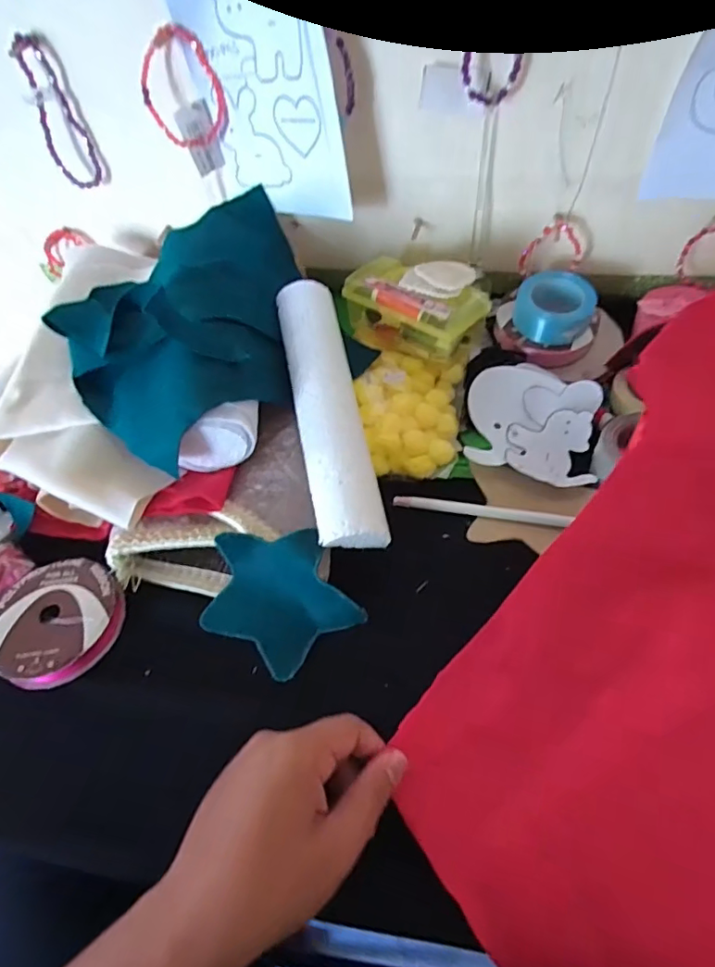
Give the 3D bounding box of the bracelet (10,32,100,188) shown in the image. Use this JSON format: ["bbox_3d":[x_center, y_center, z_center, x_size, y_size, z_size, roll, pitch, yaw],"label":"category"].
[{"bbox_3d":[-0.288,-0.351,0.523,0.038,0.125,0.015,-13,52,-5],"label":"bracelet"}]

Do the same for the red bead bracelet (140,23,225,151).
[{"bbox_3d":[-0.155,-0.346,0.484,0.068,0.087,0.009,-30,47,1],"label":"red bead bracelet"}]

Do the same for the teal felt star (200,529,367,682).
[{"bbox_3d":[-0.066,0.083,0.393,0.105,0.015,0.103,-33,88,11],"label":"teal felt star"}]

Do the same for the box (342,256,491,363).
[{"bbox_3d":[0.052,-0.164,0.516,0.128,0.059,0.060,34,62,27],"label":"box"}]

